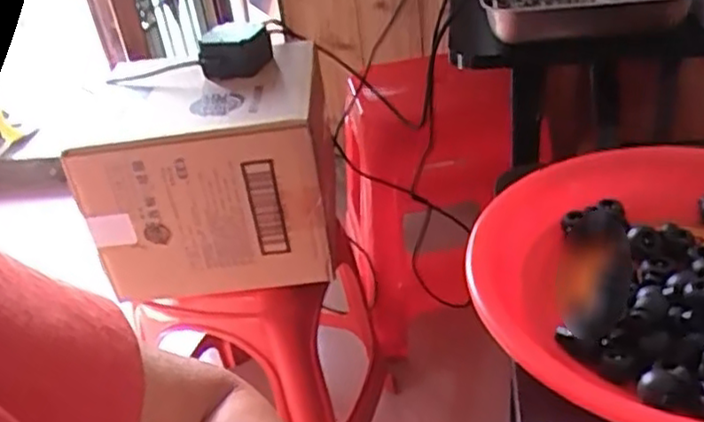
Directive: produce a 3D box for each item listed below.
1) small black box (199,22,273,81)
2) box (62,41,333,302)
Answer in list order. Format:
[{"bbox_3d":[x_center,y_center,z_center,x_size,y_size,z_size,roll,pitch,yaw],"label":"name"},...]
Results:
[{"bbox_3d":[-0.148,-0.204,0.898,0.088,0.044,0.078,-7,34,1],"label":"small black box"},{"bbox_3d":[-0.170,-0.046,0.898,0.274,0.224,0.200,-7,34,1],"label":"box"}]

